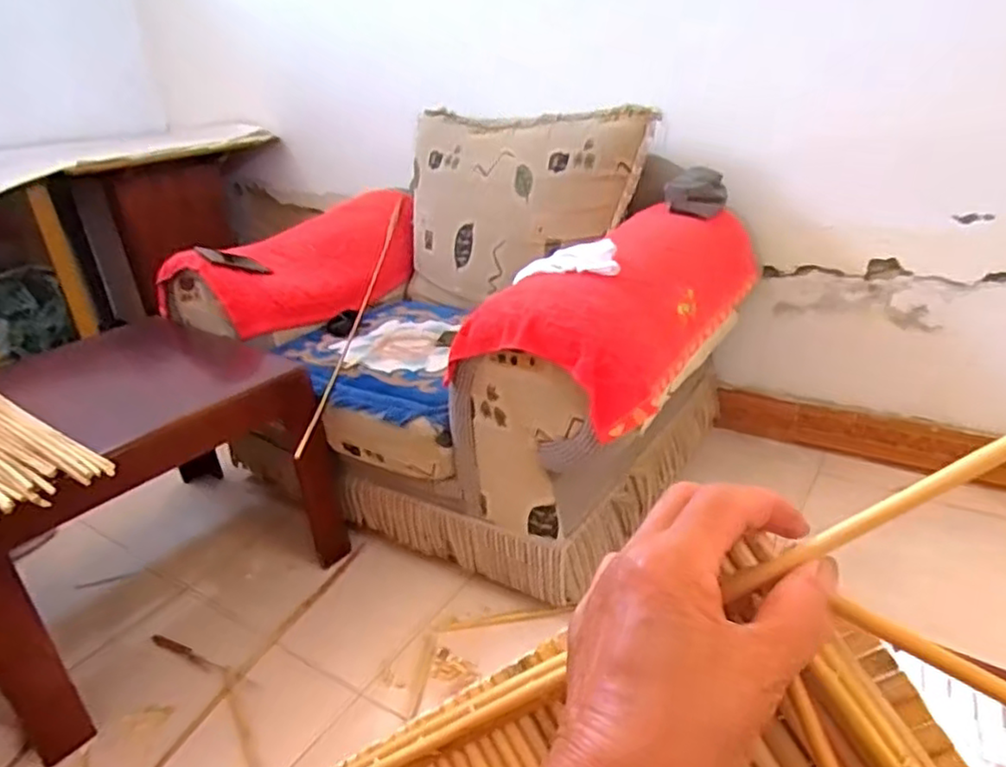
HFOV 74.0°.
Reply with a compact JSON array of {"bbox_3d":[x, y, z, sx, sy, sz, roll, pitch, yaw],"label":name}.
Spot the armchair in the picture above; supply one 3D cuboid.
[{"bbox_3d":[-0.091,-0.135,1.450,1.048,0.683,0.695,13,32,32],"label":"armchair"}]

